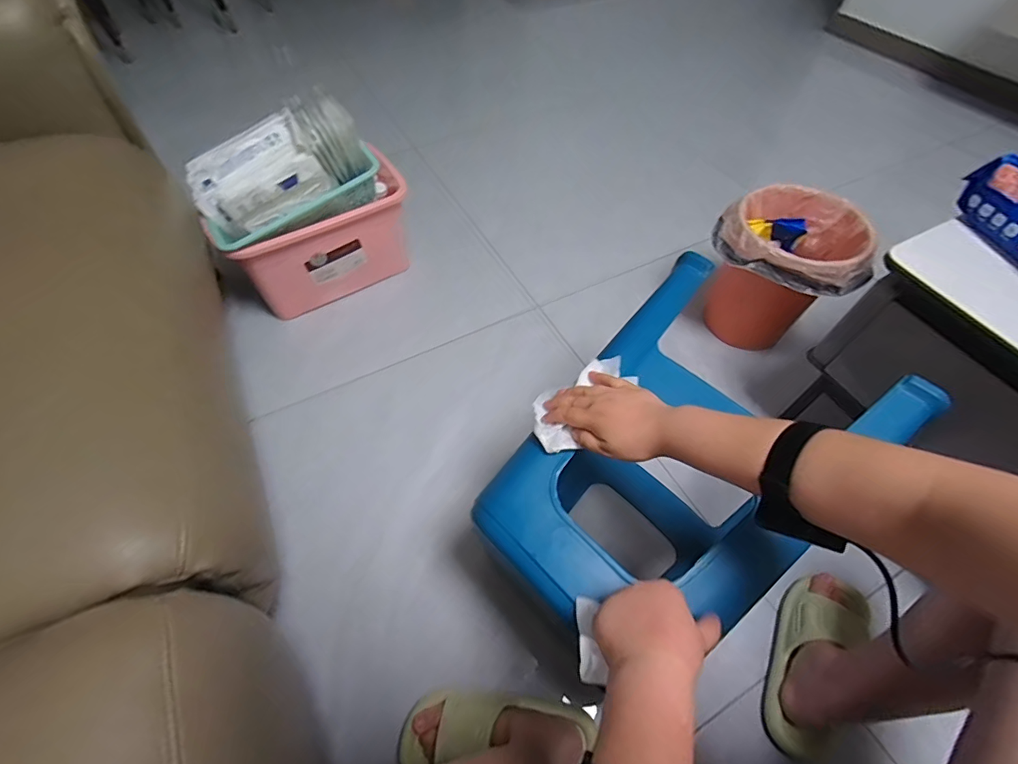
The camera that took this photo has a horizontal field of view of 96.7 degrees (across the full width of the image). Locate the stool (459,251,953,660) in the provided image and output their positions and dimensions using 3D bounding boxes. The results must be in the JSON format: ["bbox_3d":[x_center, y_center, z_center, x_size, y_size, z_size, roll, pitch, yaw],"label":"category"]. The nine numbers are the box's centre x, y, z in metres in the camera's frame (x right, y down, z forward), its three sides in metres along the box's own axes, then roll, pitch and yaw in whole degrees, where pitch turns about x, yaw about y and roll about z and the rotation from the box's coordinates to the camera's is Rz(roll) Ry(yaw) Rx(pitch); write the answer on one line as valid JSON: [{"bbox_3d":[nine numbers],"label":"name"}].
[{"bbox_3d":[0.200,0.145,0.640,0.457,0.355,0.321,-36,64,-22],"label":"stool"}]

